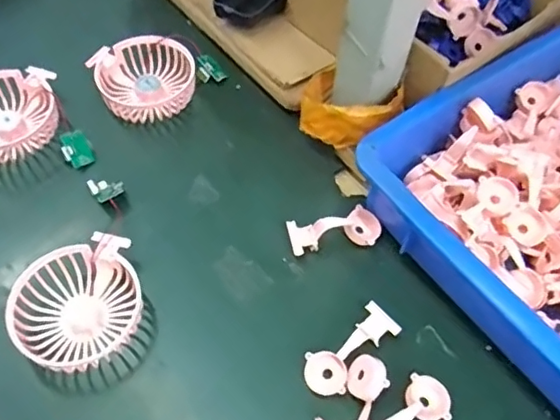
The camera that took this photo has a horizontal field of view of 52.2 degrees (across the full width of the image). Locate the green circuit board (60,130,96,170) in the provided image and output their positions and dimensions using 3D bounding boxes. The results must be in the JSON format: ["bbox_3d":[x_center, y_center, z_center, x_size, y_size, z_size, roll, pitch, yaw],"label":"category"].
[{"bbox_3d":[-0.177,-0.053,0.501,0.025,0.011,0.030,-25,101,-22],"label":"green circuit board"}]

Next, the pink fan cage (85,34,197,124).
[{"bbox_3d":[-0.127,-0.124,0.544,0.087,0.033,0.084,-24,62,-15],"label":"pink fan cage"}]

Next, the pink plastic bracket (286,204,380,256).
[{"bbox_3d":[0.044,0.017,0.456,0.073,0.018,0.030,-12,59,-8],"label":"pink plastic bracket"}]

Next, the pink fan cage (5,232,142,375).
[{"bbox_3d":[-0.144,0.072,0.419,0.096,0.043,0.085,-31,63,-19],"label":"pink fan cage"}]

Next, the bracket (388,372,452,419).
[{"bbox_3d":[0.082,0.138,0.378,0.075,0.019,0.033,-33,65,-19],"label":"bracket"}]

